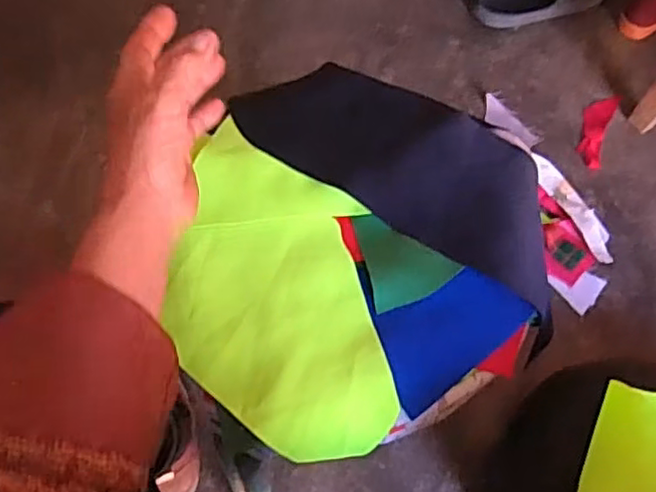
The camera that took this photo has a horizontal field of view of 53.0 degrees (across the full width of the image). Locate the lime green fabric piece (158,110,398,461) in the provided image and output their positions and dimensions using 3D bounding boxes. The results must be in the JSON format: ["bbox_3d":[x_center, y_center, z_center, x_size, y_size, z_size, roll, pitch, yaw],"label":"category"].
[{"bbox_3d":[-0.037,0.028,0.469,0.135,0.030,0.233,-5,66,-3],"label":"lime green fabric piece"}]

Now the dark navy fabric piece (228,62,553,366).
[{"bbox_3d":[0.074,-0.059,0.517,0.287,0.024,0.136,40,71,15],"label":"dark navy fabric piece"}]

